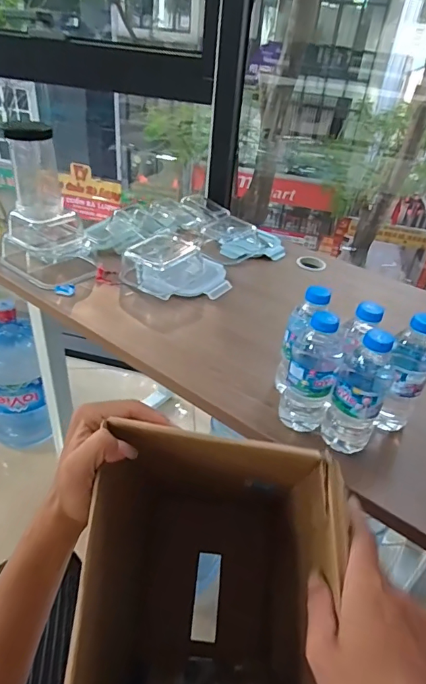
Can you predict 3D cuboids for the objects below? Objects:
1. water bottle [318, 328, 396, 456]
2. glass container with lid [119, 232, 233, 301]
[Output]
[{"bbox_3d":[0.181,0.063,0.541,0.061,0.165,0.064,21,38,19],"label":"water bottle"},{"bbox_3d":[-0.074,-0.148,0.882,0.214,0.063,0.141,14,37,10],"label":"glass container with lid"}]

